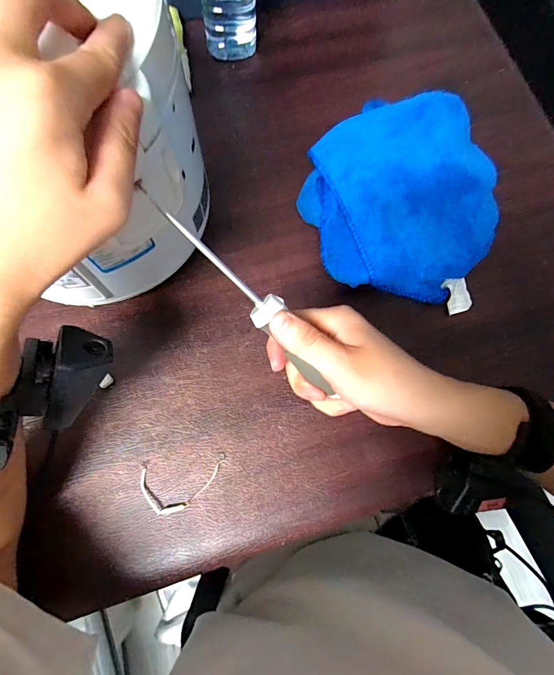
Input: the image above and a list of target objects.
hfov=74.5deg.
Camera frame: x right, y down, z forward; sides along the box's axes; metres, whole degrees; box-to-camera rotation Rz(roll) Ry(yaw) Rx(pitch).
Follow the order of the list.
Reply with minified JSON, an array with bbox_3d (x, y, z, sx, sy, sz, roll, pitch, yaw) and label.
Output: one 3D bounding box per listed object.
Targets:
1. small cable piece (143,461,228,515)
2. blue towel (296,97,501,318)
[{"bbox_3d":[-0.081,0.130,0.313,0.070,0.006,0.038,-5,75,-3],"label":"small cable piece"},{"bbox_3d":[0.123,-0.138,0.359,0.189,0.075,0.183,15,75,2],"label":"blue towel"}]

